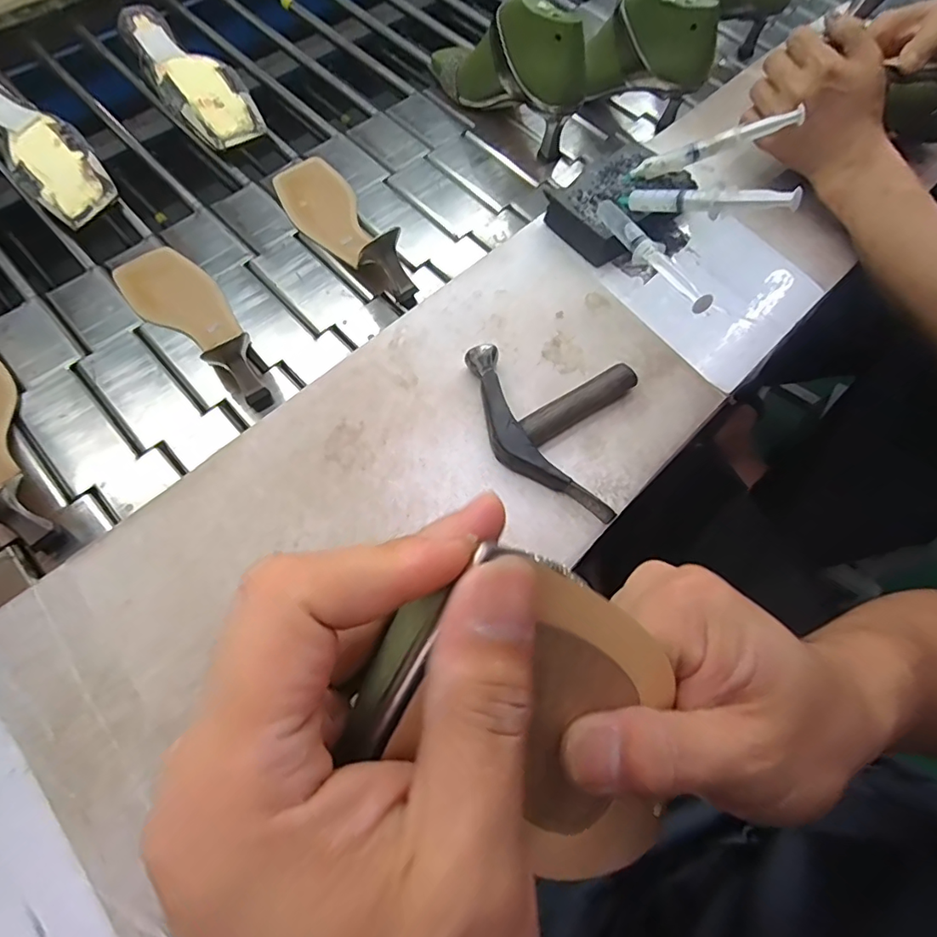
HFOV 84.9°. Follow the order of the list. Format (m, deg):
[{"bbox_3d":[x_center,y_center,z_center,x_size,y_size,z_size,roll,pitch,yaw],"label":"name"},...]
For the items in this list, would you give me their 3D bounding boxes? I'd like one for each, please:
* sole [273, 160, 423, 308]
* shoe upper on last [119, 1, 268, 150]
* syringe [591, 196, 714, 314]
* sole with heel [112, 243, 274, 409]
[{"bbox_3d":[-0.135,-0.266,0.538,0.075,0.051,0.241,-30,71,-15],"label":"sole"},{"bbox_3d":[-0.336,-0.465,0.610,0.085,0.063,0.228,-35,72,-16],"label":"shoe upper on last"},{"bbox_3d":[0.146,-0.183,0.424,0.018,0.018,0.174,-16,54,-10],"label":"syringe"},{"bbox_3d":[-0.262,-0.152,0.484,0.074,0.048,0.233,-42,74,-18],"label":"sole with heel"}]

